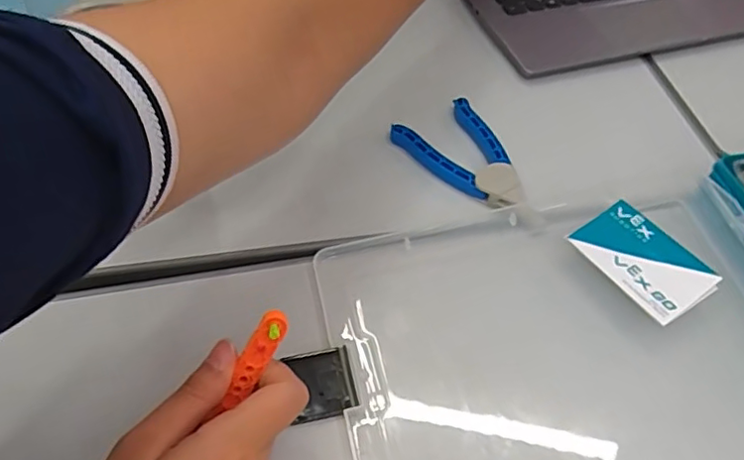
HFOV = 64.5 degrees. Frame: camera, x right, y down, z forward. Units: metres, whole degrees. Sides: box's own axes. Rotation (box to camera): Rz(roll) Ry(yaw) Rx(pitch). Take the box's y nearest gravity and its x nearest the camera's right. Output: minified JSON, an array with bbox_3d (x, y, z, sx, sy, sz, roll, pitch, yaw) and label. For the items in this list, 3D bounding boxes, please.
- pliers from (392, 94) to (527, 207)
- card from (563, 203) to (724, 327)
[{"bbox_3d":[0.071,-0.055,0.433,0.067,0.013,0.107,-27,59,-21],"label":"pliers"},{"bbox_3d":[0.162,0.017,0.353,0.047,0.005,0.075,-33,58,-12],"label":"card"}]

